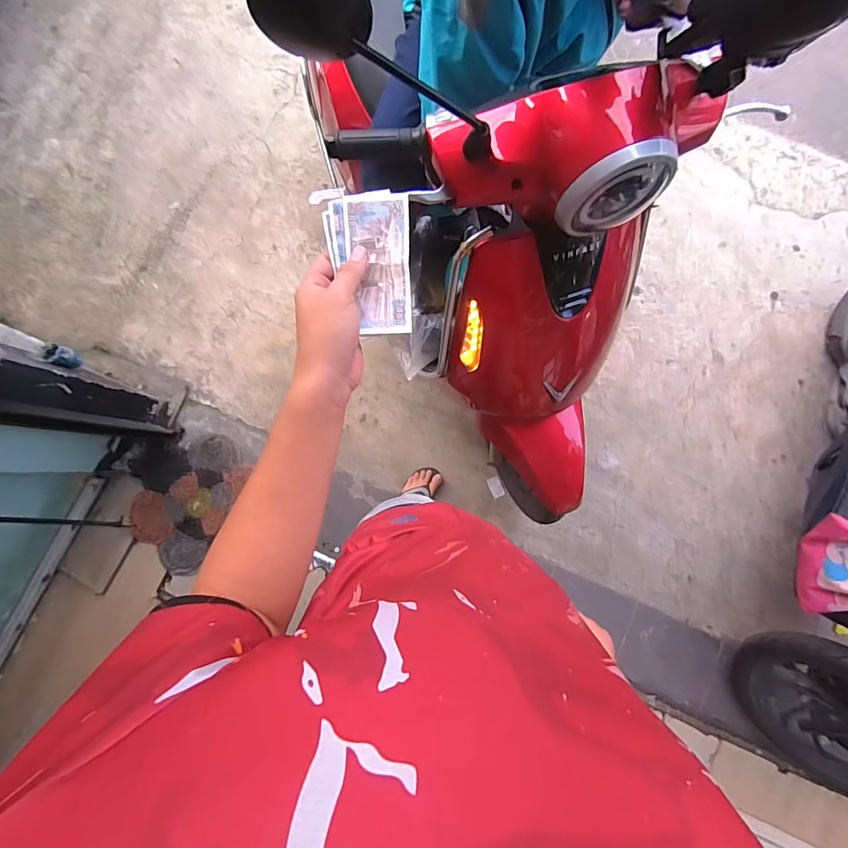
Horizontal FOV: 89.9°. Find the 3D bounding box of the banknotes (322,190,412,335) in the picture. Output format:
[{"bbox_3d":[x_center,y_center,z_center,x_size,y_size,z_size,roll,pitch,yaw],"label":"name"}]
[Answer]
[{"bbox_3d":[-0.055,-0.159,0.425,0.082,0.008,0.135,-1,97,6],"label":"banknotes"}]

